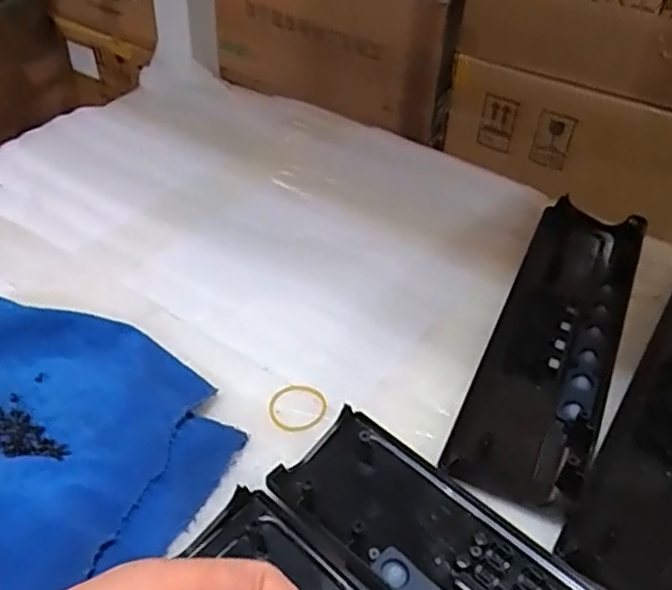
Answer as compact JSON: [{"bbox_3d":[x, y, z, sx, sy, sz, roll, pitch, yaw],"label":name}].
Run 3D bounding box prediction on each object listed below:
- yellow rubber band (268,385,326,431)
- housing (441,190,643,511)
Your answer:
[{"bbox_3d":[-0.020,0.059,0.368,0.032,0.004,0.030,2,43,-2],"label":"yellow rubber band"},{"bbox_3d":[0.131,0.019,0.408,0.069,0.016,0.238,19,45,16],"label":"housing"}]

